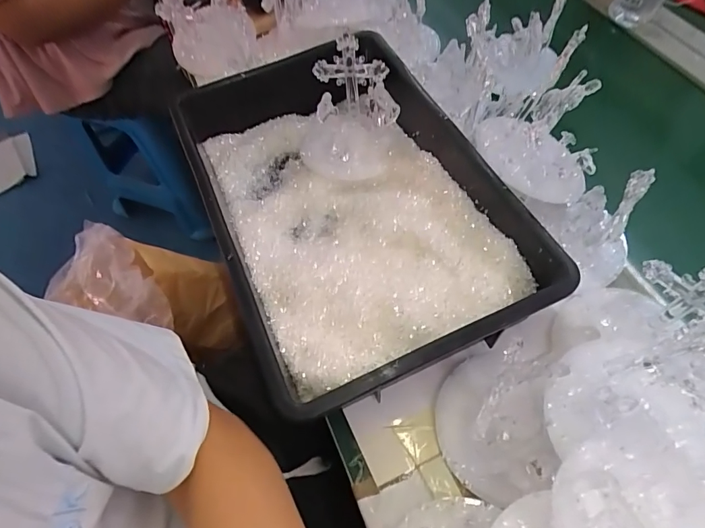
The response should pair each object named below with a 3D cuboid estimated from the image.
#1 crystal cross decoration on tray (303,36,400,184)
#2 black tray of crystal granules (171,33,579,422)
[{"bbox_3d":[-0.006,-0.183,0.498,0.108,0.096,0.144,1,60,5],"label":"crystal cross decoration on tray"},{"bbox_3d":[-0.013,-0.080,0.479,0.269,0.105,0.425,-23,61,-9],"label":"black tray of crystal granules"}]

